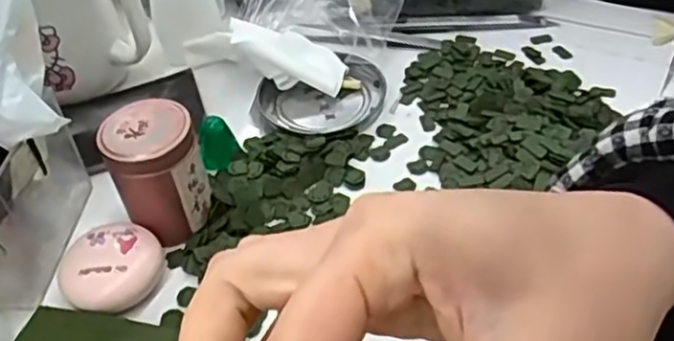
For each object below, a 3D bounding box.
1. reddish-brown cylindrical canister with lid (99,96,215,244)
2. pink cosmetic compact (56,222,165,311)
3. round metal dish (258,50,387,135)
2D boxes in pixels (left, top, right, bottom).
[{"bbox_3d":[-0.090,-0.001,0.344,0.045,0.058,0.043,-18,46,-10],"label":"reddish-brown cylindrical canister with lid"},{"bbox_3d":[-0.109,0.047,0.329,0.048,0.018,0.043,-31,49,-21],"label":"pink cosmetic compact"},{"bbox_3d":[-0.008,-0.048,0.431,0.075,0.017,0.072,-4,45,4],"label":"round metal dish"}]

